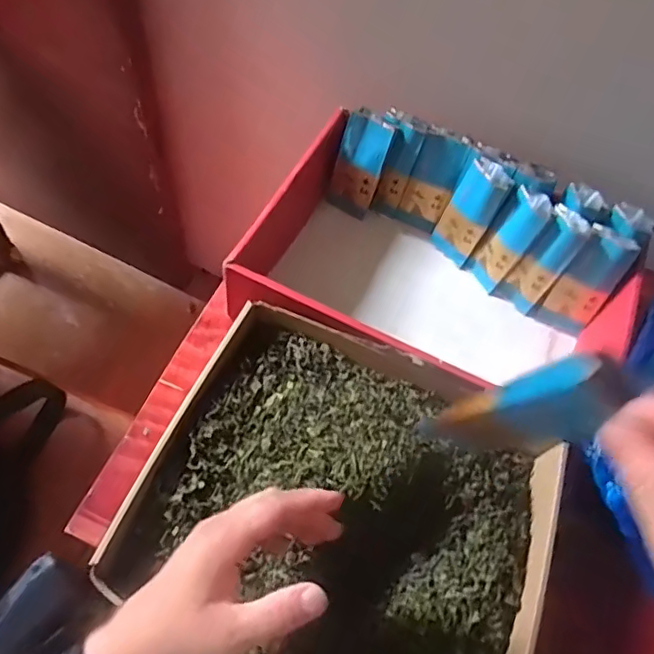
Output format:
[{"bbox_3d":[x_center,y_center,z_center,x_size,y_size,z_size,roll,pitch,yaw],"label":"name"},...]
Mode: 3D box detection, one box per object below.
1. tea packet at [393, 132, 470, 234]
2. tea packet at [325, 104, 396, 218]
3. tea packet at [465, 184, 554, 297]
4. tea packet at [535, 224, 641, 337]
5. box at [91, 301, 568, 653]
[{"bbox_3d":[0.127,-0.172,0.685,0.053,0.121,0.019,34,43,15],"label":"tea packet"},{"bbox_3d":[0.040,-0.195,0.687,0.059,0.128,0.024,36,44,16],"label":"tea packet"},{"bbox_3d":[0.212,-0.097,0.656,0.031,0.129,0.045,-23,62,-40],"label":"tea packet"},{"bbox_3d":[0.295,-0.049,0.637,0.053,0.130,0.018,29,41,13],"label":"tea packet"},{"bbox_3d":[0.022,0.154,0.476,0.329,0.069,0.278,23,61,10],"label":"box"}]

